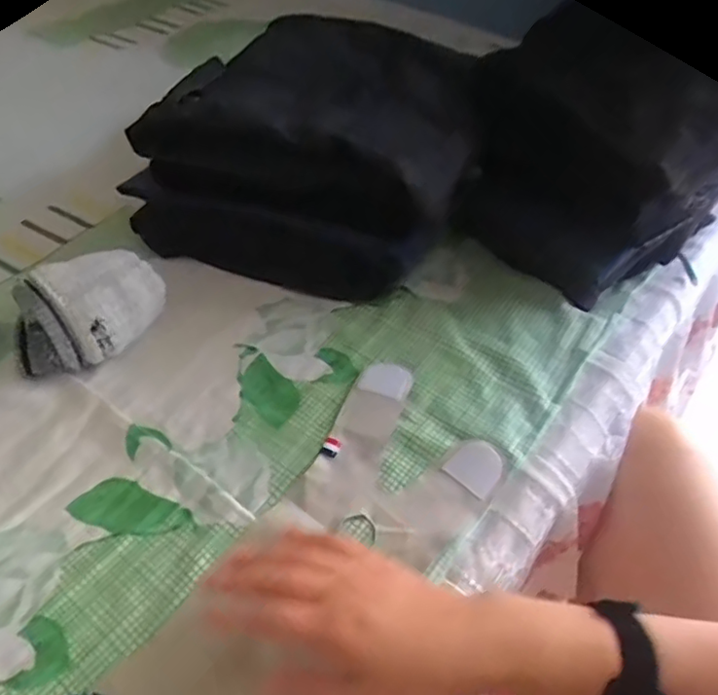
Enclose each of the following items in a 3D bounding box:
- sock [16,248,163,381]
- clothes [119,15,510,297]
[{"bbox_3d":[-0.240,-0.032,0.544,0.128,0.062,0.081,-22,51,-21],"label":"sock"},{"bbox_3d":[-0.053,-0.207,0.643,0.316,0.168,0.220,15,48,11],"label":"clothes"}]

